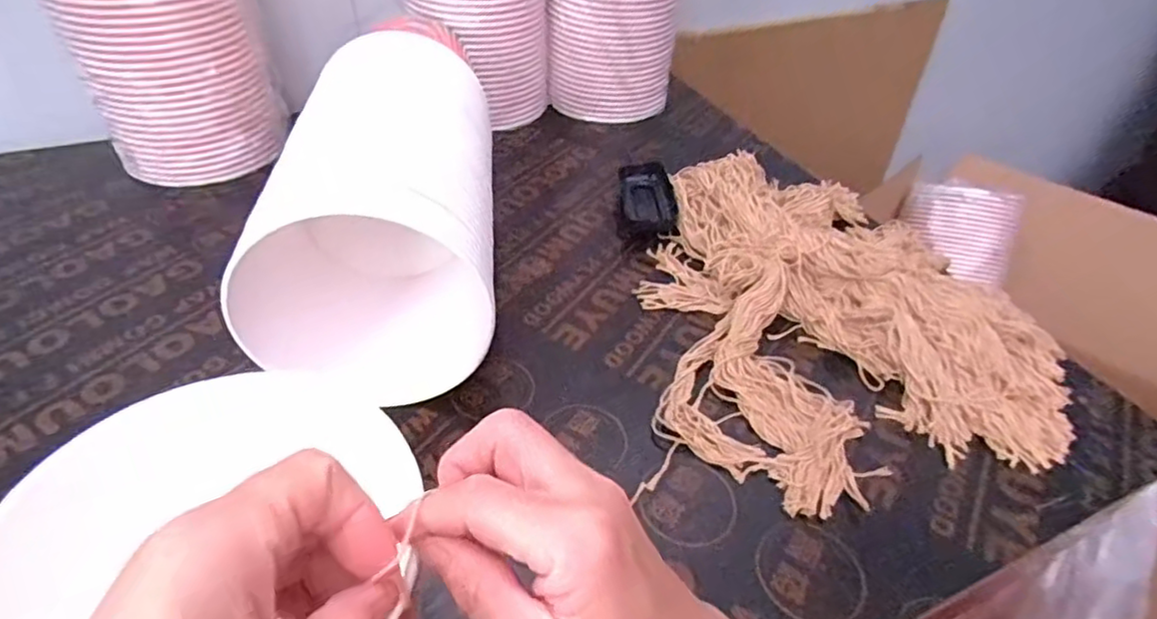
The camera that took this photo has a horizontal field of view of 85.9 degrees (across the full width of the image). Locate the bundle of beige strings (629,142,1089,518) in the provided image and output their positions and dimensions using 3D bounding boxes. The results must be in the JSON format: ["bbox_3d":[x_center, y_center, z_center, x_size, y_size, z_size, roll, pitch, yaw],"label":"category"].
[{"bbox_3d":[0.199,-0.020,0.532,0.310,0.058,0.359,-8,43,-11],"label":"bundle of beige strings"}]

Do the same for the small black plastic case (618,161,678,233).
[{"bbox_3d":[0.073,-0.119,0.654,0.052,0.030,0.096,-2,42,-5],"label":"small black plastic case"}]

